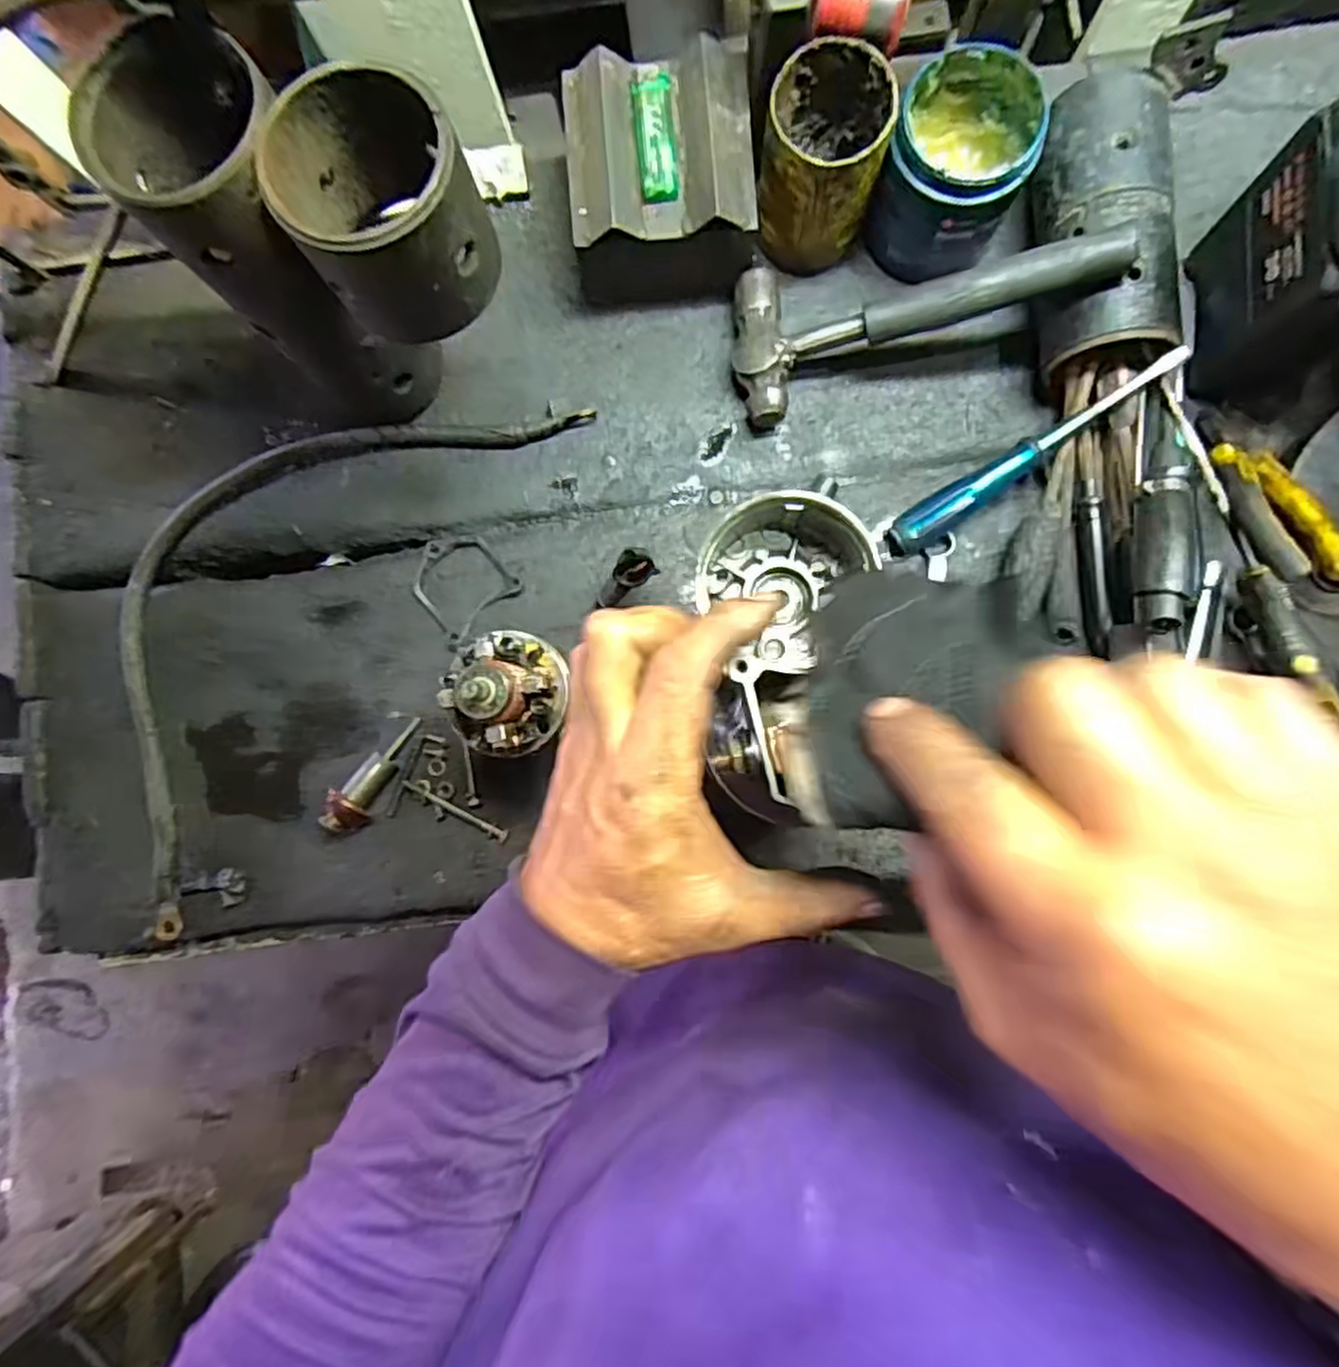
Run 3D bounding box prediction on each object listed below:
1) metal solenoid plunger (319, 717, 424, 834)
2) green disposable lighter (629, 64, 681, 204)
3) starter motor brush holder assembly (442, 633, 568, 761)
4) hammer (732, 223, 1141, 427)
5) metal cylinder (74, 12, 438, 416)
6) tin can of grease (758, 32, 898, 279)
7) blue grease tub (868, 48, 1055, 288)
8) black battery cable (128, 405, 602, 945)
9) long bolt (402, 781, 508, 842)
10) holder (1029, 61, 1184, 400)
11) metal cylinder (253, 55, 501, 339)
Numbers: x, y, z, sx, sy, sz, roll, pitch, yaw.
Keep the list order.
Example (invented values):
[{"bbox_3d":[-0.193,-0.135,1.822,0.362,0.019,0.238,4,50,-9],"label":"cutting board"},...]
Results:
[{"bbox_3d":[-0.214,0.067,0.532,0.023,0.032,0.095,33,73,6],"label":"metal solenoid plunger"},{"bbox_3d":[-0.009,-0.350,0.463,0.024,0.014,0.082,-6,85,3],"label":"green disposable lighter"},{"bbox_3d":[-0.091,0.006,0.403,0.061,0.046,0.066,0,85,4],"label":"starter motor brush holder assembly"},{"bbox_3d":[0.160,-0.248,0.475,0.243,0.028,0.104,-6,86,21],"label":"hammer"},{"bbox_3d":[-0.217,-0.251,0.440,0.090,0.231,0.099,-23,84,2],"label":"metal cylinder"},{"bbox_3d":[0.100,-0.339,0.474,0.072,0.102,0.078,0,85,4],"label":"tin can of grease"},{"bbox_3d":[0.186,-0.334,0.480,0.087,0.095,0.099,20,87,5],"label":"blue grease tub"},{"bbox_3d":[-0.292,-0.067,0.543,0.199,0.027,0.487,39,89,6],"label":"black battery cable"},{"bbox_3d":[-0.156,0.092,0.530,0.086,0.004,0.008,29,90,6],"label":"long bolt"},{"bbox_3d":[0.285,-0.297,0.482,0.078,0.075,0.180,-2,85,4],"label":"holder"},{"bbox_3d":[-0.136,-0.230,0.358,0.082,0.081,0.087,0,85,4],"label":"metal cylinder"}]

